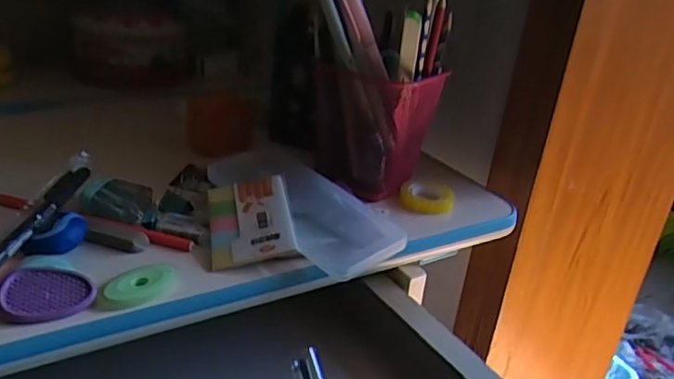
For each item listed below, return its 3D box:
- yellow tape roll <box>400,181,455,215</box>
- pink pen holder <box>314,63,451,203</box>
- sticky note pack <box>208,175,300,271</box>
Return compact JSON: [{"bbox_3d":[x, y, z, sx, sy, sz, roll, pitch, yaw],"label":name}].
[{"bbox_3d":[0.079,0.007,0.520,0.047,0.015,0.047,6,25,-3],"label":"yellow tape roll"},{"bbox_3d":[0.032,-0.054,0.511,0.087,0.100,0.074,24,30,32],"label":"pink pen holder"},{"bbox_3d":[-0.062,0.023,0.421,0.058,0.011,0.079,-14,43,-8],"label":"sticky note pack"}]

